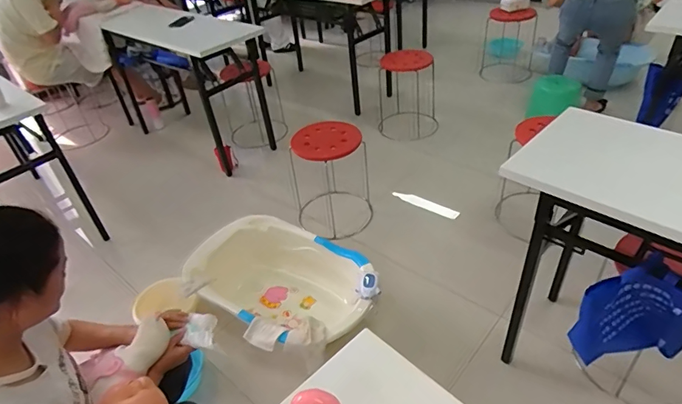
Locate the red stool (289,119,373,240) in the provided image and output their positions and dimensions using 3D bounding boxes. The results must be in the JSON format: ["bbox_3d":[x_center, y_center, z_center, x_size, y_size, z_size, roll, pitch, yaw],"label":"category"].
[{"bbox_3d":[-0.045,-0.105,1.980,0.347,0.445,0.320,-8,38,-2],"label":"red stool"}]

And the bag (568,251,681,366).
[{"bbox_3d":[0.698,0.254,1.028,0.262,0.267,0.073,-5,38,2],"label":"bag"}]

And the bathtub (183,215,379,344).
[{"bbox_3d":[-0.205,0.316,1.649,0.678,0.249,0.424,17,44,27],"label":"bathtub"}]

